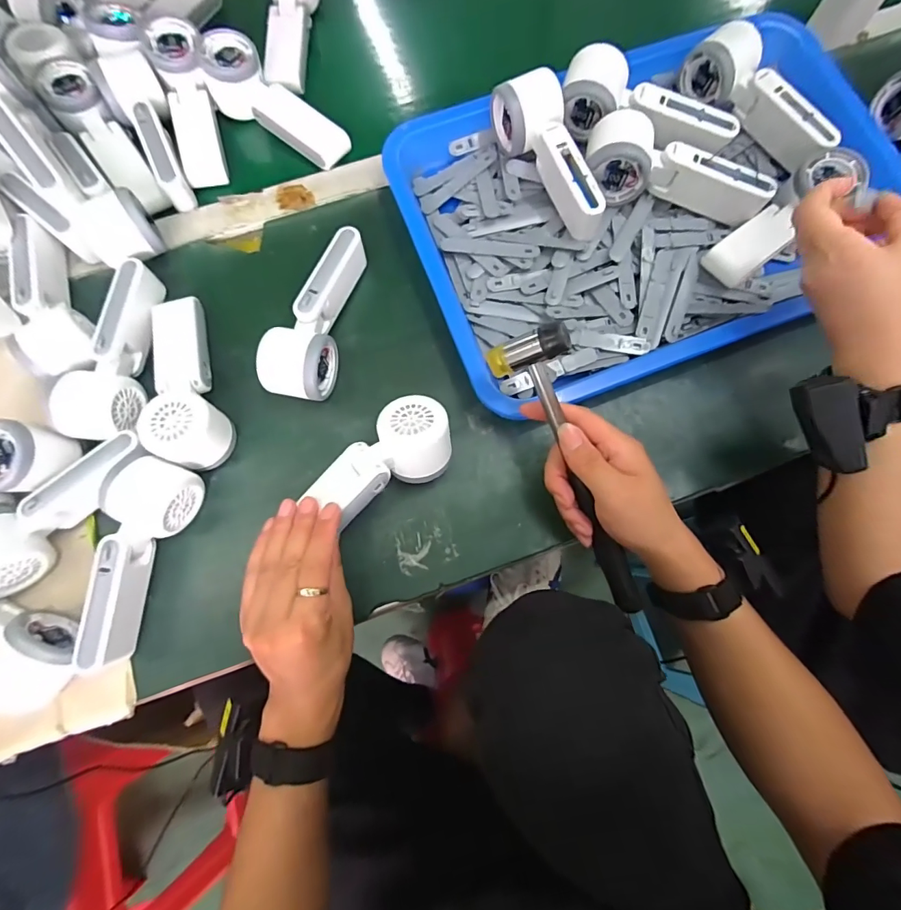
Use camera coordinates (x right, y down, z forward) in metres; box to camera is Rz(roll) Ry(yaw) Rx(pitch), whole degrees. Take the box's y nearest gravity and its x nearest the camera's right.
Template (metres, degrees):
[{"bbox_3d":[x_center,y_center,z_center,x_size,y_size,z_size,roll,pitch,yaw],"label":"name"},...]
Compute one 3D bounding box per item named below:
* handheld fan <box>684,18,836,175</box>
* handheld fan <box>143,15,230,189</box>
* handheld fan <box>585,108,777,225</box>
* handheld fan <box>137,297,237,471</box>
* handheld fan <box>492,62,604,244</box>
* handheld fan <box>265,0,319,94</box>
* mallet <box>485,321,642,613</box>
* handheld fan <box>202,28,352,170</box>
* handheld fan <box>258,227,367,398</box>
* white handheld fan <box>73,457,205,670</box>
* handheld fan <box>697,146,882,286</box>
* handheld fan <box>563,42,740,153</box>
[{"bbox_3d":[0.299,-0.342,0.425,0.048,0.048,0.162,-33,79,-7],"label":"handheld fan"},{"bbox_3d":[-0.266,-0.359,0.453,0.048,0.037,0.165,-11,99,-3],"label":"handheld fan"},{"bbox_3d":[0.204,-0.258,0.400,0.163,0.051,0.055,9,77,3],"label":"handheld fan"},{"bbox_3d":[-0.240,-0.067,0.392,0.055,0.053,0.161,-19,77,-4],"label":"handheld fan"},{"bbox_3d":[0.092,-0.274,0.407,0.056,0.050,0.164,-18,77,-4],"label":"handheld fan"},{"bbox_3d":[-0.181,-0.480,0.493,0.053,0.047,0.170,0,90,-1],"label":"handheld fan"},{"bbox_3d":[0.103,0.015,0.350,0.027,0.062,0.235,-41,110,-49],"label":"mallet"},{"bbox_3d":[-0.181,-0.363,0.461,0.159,0.037,0.055,36,78,-5],"label":"handheld fan"},{"bbox_3d":[-0.124,-0.129,0.405,0.056,0.054,0.167,12,77,3],"label":"handheld fan"},{"bbox_3d":[-0.263,0.084,0.357,0.057,0.049,0.165,20,78,5],"label":"white handheld fan"},{"bbox_3d":[0.300,-0.216,0.399,0.162,0.037,0.057,-36,79,-7],"label":"handheld fan"},{"bbox_3d":[0.181,-0.319,0.409,0.160,0.042,0.054,25,78,6],"label":"handheld fan"}]

